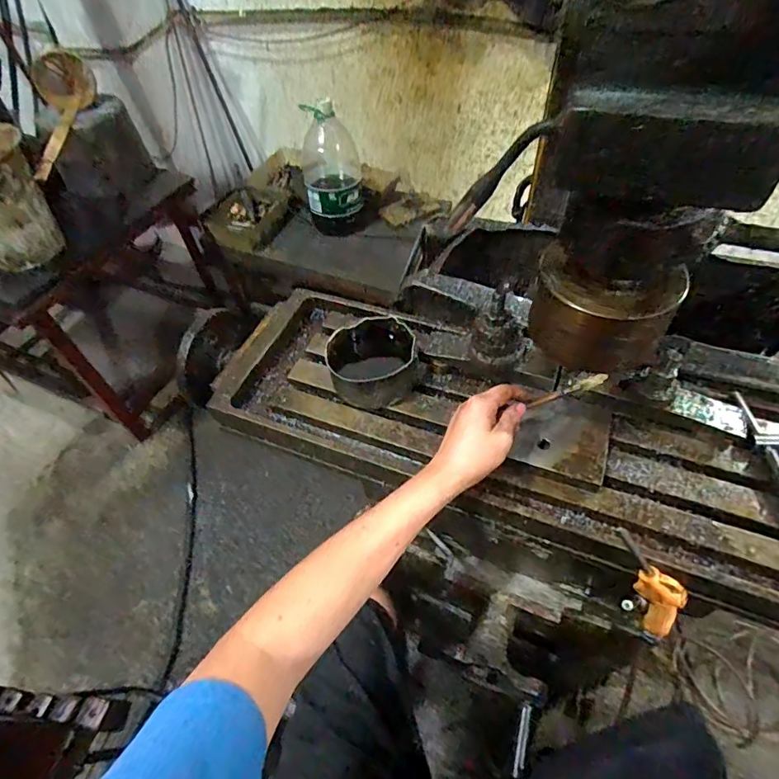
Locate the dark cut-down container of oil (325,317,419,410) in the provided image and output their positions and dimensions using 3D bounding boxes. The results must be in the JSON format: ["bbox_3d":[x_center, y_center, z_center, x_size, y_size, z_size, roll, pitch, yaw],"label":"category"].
[{"bbox_3d":[-0.015,-0.030,0.598,0.119,0.065,0.109,-2,53,2],"label":"dark cut-down container of oil"}]

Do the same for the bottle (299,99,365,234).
[{"bbox_3d":[-0.173,-0.653,1.392,0.175,0.318,0.152,-5,53,0],"label":"bottle"}]

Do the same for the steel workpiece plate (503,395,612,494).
[{"bbox_3d":[0.193,0.054,0.526,0.093,0.019,0.100,19,61,24],"label":"steel workpiece plate"}]

